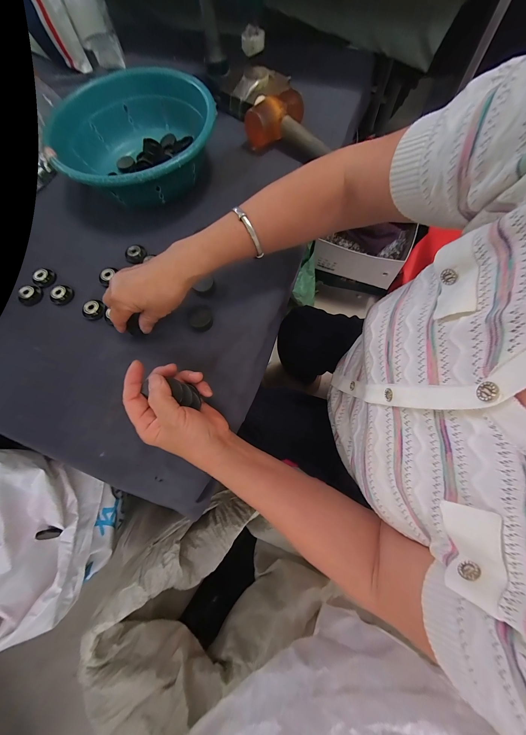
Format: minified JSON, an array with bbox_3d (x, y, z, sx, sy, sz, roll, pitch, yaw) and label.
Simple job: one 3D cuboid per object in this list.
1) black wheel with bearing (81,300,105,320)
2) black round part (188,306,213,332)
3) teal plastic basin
[{"bbox_3d":[-0.248,-0.084,0.370,0.026,0.011,0.030,32,74,13],"label":"black wheel with bearing"},{"bbox_3d":[-0.089,-0.071,0.357,0.030,0.016,0.035,-12,70,-3],"label":"black round part"},{"bbox_3d":[-0.207,-0.377,0.430,0.255,0.078,0.268,-1,70,2],"label":"teal plastic basin"}]

